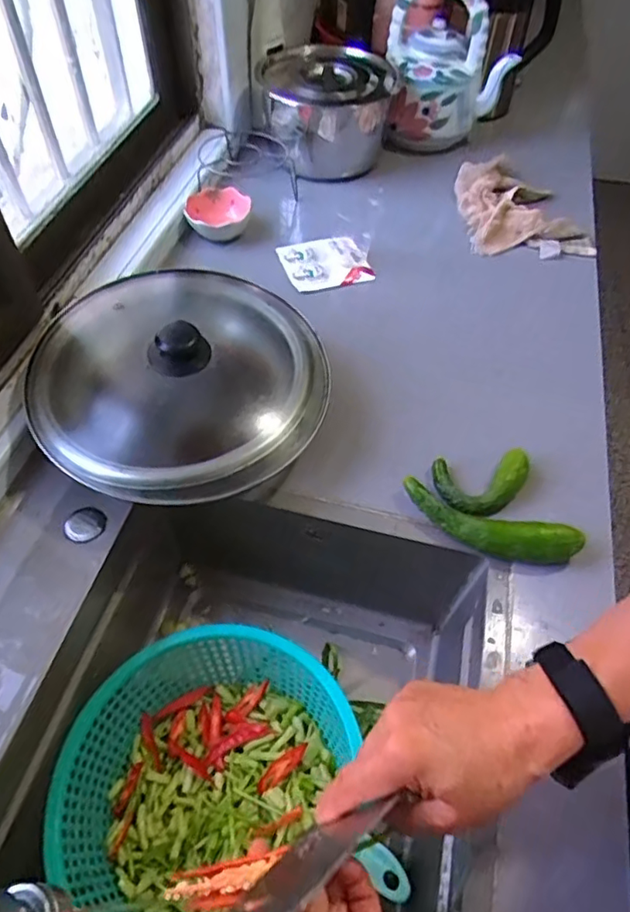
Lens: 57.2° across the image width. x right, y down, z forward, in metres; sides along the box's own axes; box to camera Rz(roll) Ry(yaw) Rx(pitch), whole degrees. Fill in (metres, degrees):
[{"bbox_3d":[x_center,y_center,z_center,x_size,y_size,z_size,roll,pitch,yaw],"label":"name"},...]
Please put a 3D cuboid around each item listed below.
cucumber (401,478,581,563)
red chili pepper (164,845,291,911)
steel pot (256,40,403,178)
[{"bbox_3d":[0.163,0.069,0.557,0.165,0.047,0.037,18,55,10],"label":"cucumber"},{"bbox_3d":[-0.056,0.276,0.376,0.080,0.009,0.025,-18,56,-3],"label":"red chili pepper"},{"bbox_3d":[0.016,-0.545,0.928,0.184,0.142,0.167,15,55,9],"label":"steel pot"}]

